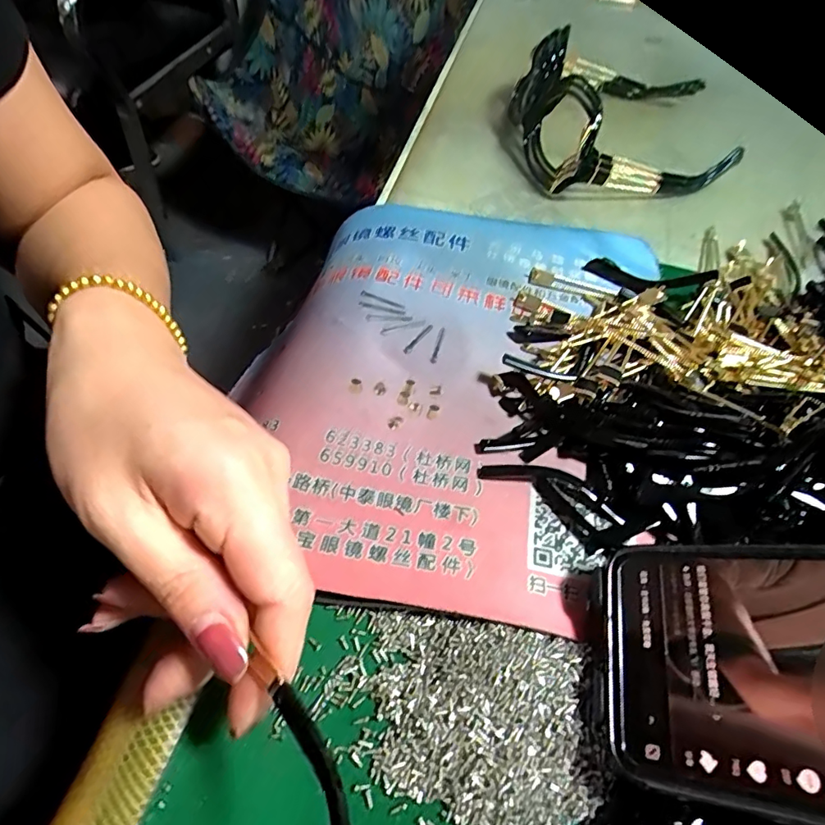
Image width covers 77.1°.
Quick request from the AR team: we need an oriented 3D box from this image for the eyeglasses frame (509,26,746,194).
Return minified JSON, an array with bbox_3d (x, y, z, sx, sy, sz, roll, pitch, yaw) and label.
[{"bbox_3d":[0.170,-0.224,0.376,0.177,0.062,0.127,-5,59,-5],"label":"eyeglasses frame"}]

